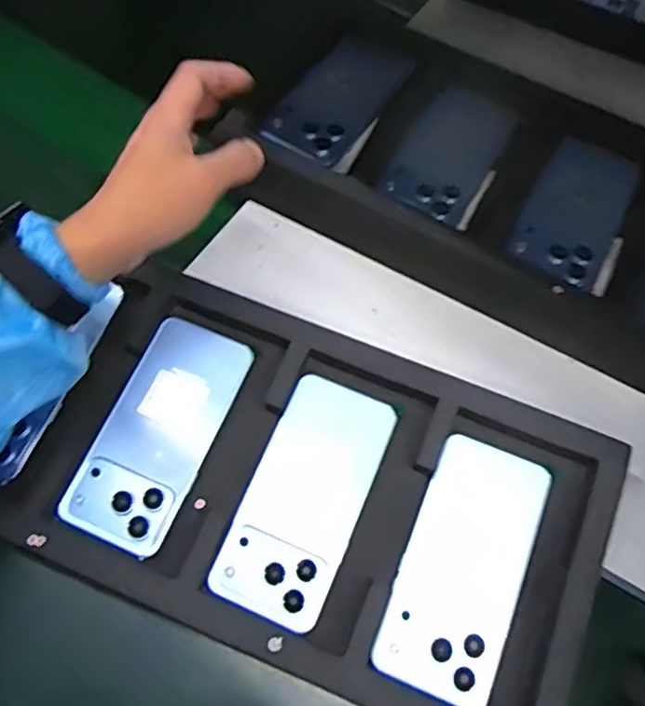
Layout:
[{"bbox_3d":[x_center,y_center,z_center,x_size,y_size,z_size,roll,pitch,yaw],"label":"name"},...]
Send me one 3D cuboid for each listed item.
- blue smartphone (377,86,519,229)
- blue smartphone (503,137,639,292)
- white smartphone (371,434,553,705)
[{"bbox_3d":[0.105,-0.168,0.516,0.073,0.016,0.137,29,64,11],"label":"blue smartphone"},{"bbox_3d":[0.206,-0.118,0.500,0.071,0.012,0.142,28,64,10],"label":"blue smartphone"},{"bbox_3d":[0.094,0.140,0.406,0.076,0.013,0.161,21,70,10],"label":"white smartphone"}]

